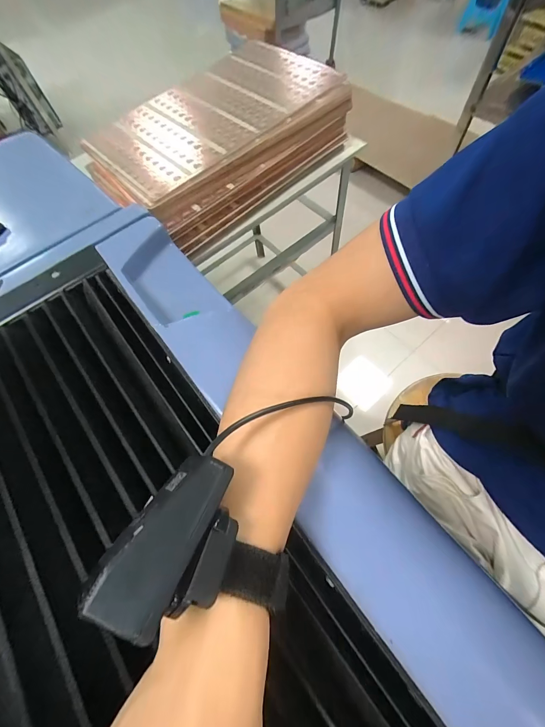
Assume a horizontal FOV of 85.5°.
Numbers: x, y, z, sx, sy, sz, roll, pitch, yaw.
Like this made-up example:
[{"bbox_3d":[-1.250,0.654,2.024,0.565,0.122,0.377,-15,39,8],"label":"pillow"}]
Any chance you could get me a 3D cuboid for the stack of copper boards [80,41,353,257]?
[{"bbox_3d":[-0.119,-0.497,0.658,0.532,0.113,0.328,-40,68,-14],"label":"stack of copper boards"}]

